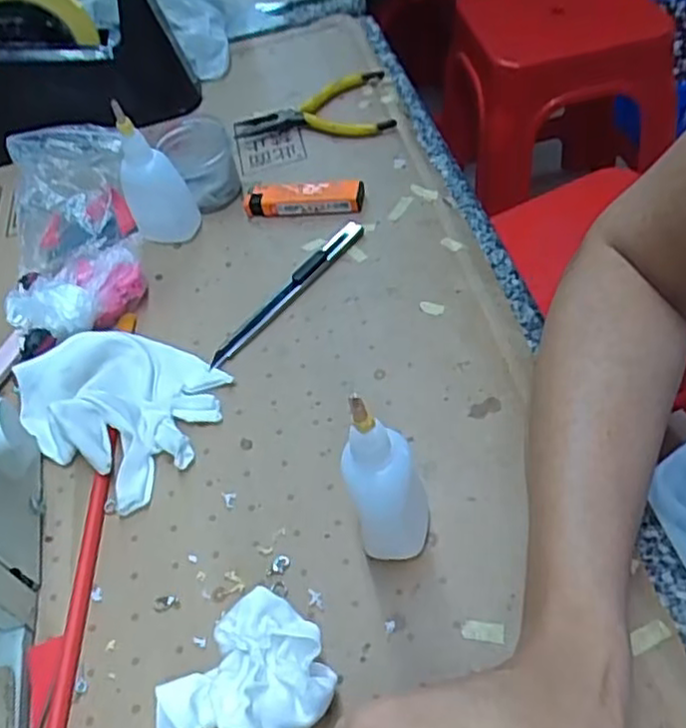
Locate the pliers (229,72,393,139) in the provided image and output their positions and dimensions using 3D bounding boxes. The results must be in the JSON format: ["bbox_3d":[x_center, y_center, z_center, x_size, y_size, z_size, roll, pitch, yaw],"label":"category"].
[{"bbox_3d":[-0.026,-0.200,0.559,0.121,0.015,0.086,-6,49,1],"label":"pliers"}]

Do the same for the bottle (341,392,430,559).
[{"bbox_3d":[0.018,0.049,0.297,0.033,0.096,0.026,-4,50,7],"label":"bottle"}]

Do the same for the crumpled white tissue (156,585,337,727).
[{"bbox_3d":[-0.034,0.128,0.283,0.052,0.037,0.064,34,64,32],"label":"crumpled white tissue"}]

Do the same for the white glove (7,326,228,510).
[{"bbox_3d":[-0.122,0.015,0.395,0.113,0.021,0.089,30,59,27],"label":"white glove"}]

